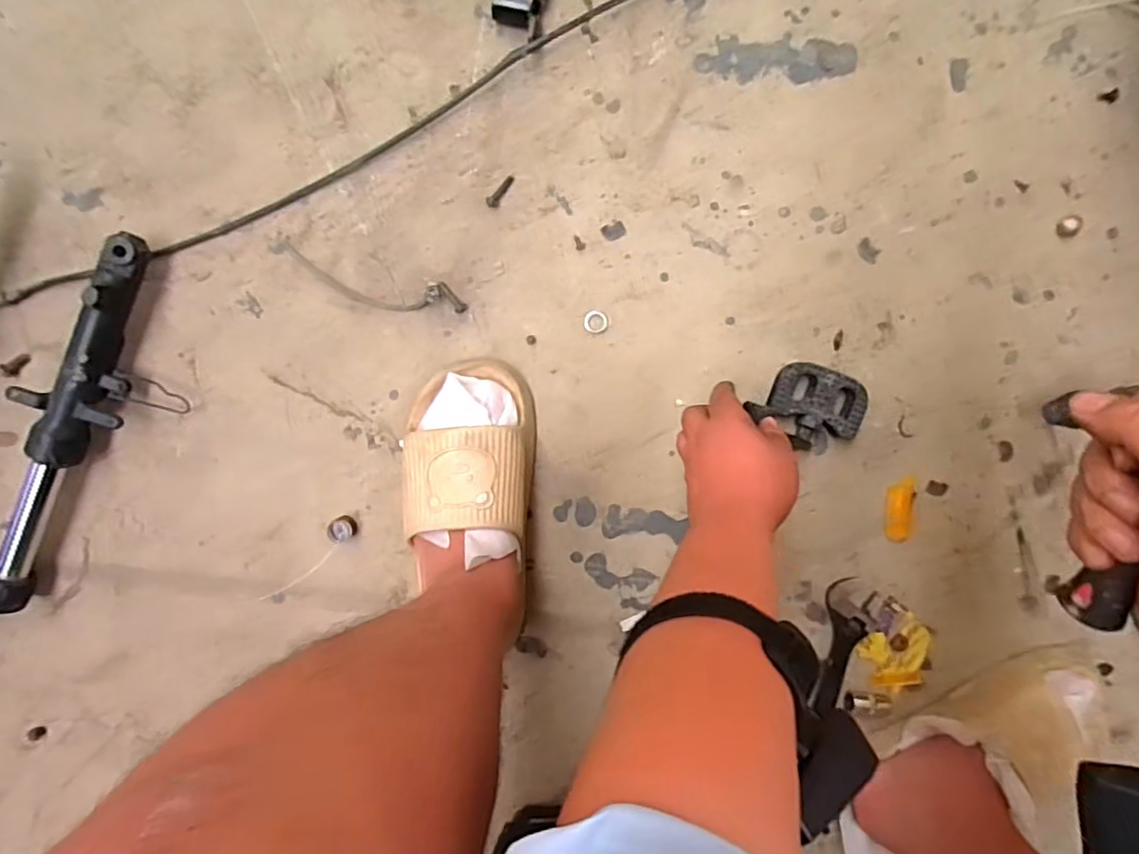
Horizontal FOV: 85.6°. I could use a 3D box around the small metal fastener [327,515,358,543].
[{"bbox_3d":[-0.219,0.098,0.593,0.026,0.013,0.023,-27,96,2],"label":"small metal fastener"}]

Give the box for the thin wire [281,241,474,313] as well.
[{"bbox_3d":[-0.183,-0.131,0.570,0.175,0.012,0.037,14,96,-3],"label":"thin wire"}]

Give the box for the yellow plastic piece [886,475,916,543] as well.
[{"bbox_3d":[0.326,0.082,0.609,0.025,0.005,0.065,2,96,-1],"label":"yellow plastic piece"}]

